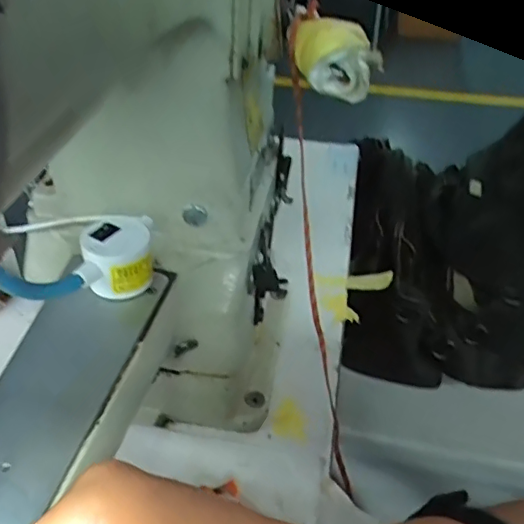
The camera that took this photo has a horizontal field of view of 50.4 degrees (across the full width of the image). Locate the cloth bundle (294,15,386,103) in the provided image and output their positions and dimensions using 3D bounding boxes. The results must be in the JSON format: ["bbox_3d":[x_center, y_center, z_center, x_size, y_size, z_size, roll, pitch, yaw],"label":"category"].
[{"bbox_3d":[0.037,-0.105,0.278,0.042,0.028,0.047,4,41,2],"label":"cloth bundle"}]

